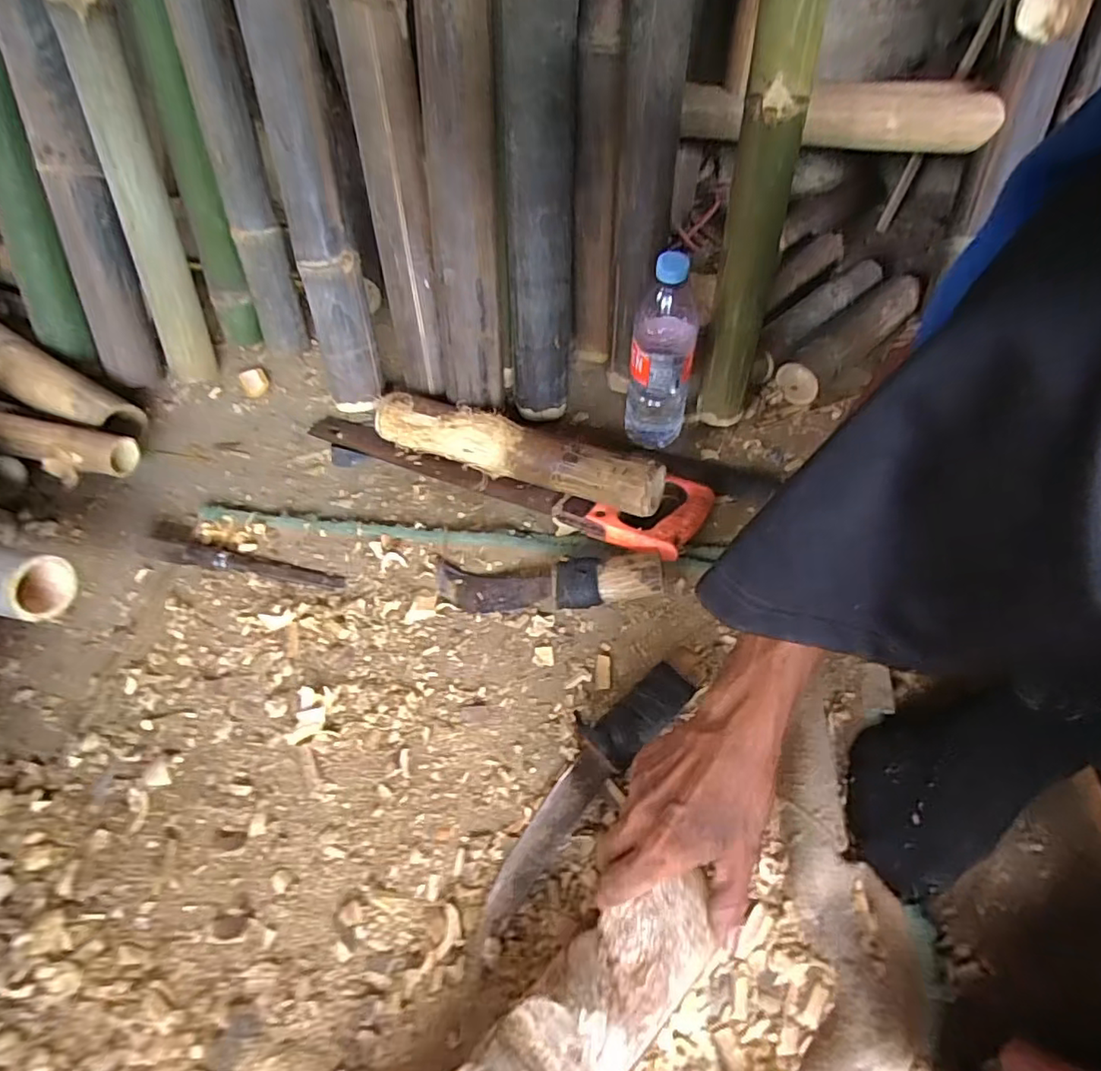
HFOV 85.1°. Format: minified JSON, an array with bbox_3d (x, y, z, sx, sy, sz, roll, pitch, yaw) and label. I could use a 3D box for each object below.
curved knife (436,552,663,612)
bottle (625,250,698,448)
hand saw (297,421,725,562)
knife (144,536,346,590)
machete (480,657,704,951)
[{"bbox_3d":[-0.004,0.043,0.616,0.238,0.051,0.071,-2,53,2],"label":"curved knife"},{"bbox_3d":[0.123,-0.199,0.664,0.068,0.234,0.068,4,53,7],"label":"bottle"},{"bbox_3d":[-0.066,-0.082,0.721,0.503,0.040,0.106,18,56,17],"label":"hand saw"},{"bbox_3d":[-0.348,0.025,0.669,0.244,0.028,0.038,8,54,10],"label":"knife"},{"bbox_3d":[0.028,0.197,0.508,0.064,0.038,0.288,37,63,27],"label":"machete"}]

